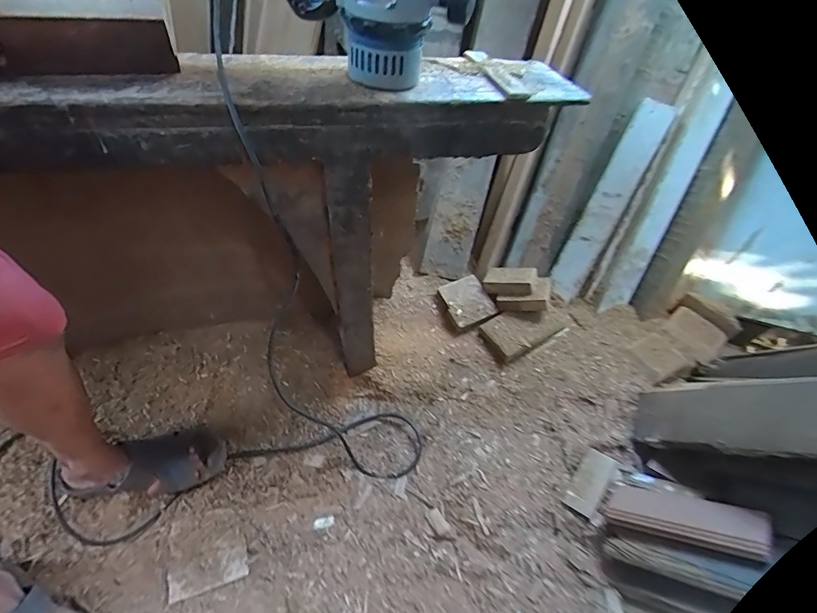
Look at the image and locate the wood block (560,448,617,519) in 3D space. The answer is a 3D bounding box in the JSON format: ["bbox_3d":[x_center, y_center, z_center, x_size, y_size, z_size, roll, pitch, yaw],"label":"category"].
[{"bbox_3d":[0.359,0.347,0.841,0.056,0.021,0.136,34,54,21],"label":"wood block"}]

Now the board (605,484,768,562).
[{"bbox_3d":[0.467,0.357,0.723,0.234,0.022,0.093,-9,30,49],"label":"board"}]

